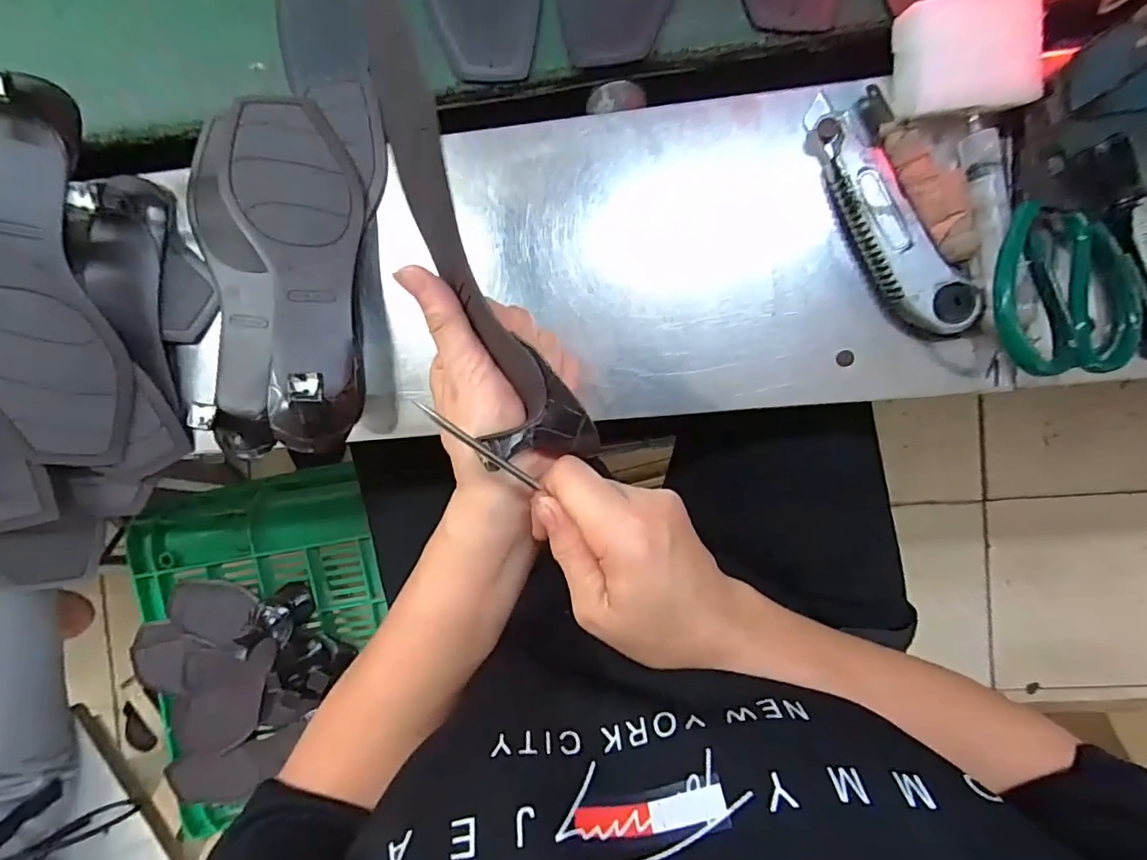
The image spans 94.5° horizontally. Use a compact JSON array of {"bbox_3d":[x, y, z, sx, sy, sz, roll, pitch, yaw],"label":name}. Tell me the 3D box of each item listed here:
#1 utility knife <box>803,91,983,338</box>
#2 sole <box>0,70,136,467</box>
[{"bbox_3d":[0.188,-0.129,0.322,0.045,0.019,0.161,-29,90,6],"label":"utility knife"},{"bbox_3d":[-0.322,-0.088,0.324,0.080,0.055,0.230,1,106,-27],"label":"sole"}]

